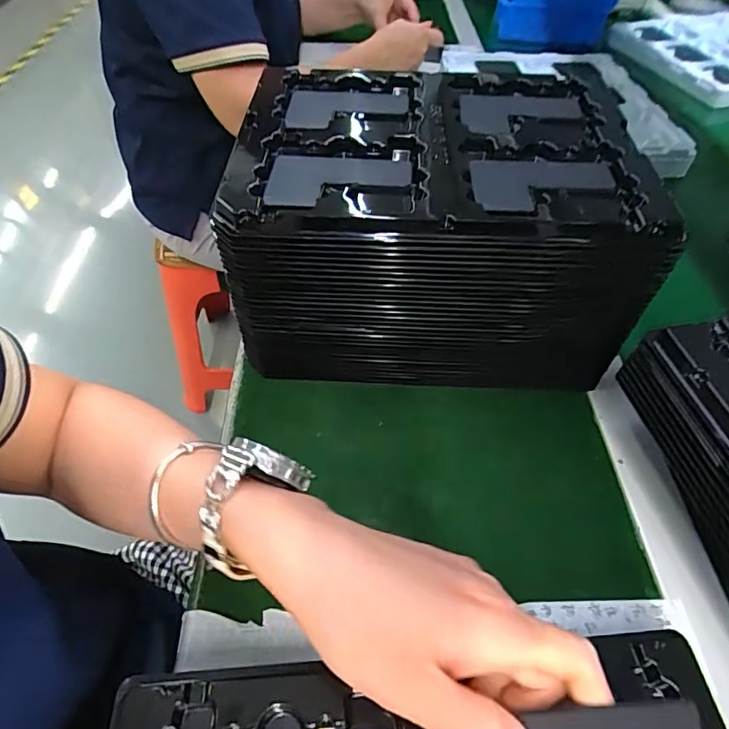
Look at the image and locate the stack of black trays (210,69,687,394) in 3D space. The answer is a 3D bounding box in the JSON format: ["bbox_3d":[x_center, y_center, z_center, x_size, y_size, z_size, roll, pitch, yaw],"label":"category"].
[{"bbox_3d":[0.053,-0.110,0.422,0.279,0.169,0.200,2,51,1],"label":"stack of black trays"}]

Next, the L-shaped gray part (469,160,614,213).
[{"bbox_3d":[0.120,-0.120,0.331,0.099,0.009,0.065,3,51,2],"label":"L-shaped gray part"}]

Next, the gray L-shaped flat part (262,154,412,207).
[{"bbox_3d":[-0.018,-0.126,0.340,0.096,0.008,0.066,1,51,0],"label":"gray L-shaped flat part"}]

